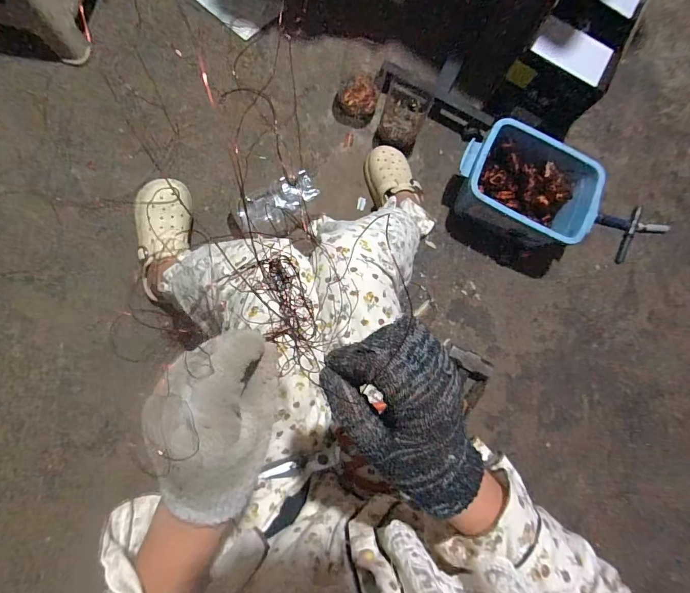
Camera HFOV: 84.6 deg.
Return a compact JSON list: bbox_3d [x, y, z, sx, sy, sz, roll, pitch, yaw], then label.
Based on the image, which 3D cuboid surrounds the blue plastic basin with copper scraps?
[{"bbox_3d":[0.387,-0.232,0.826,0.293,0.138,0.176,31,86,3],"label":"blue plastic basin with copper scraps"}]

